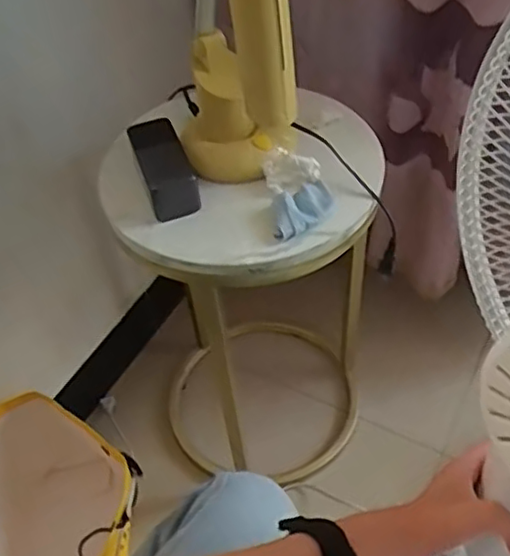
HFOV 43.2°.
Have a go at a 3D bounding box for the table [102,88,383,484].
[{"bbox_3d":[-0.003,0.036,0.929,0.302,0.574,0.281,-3,49,3],"label":"table"}]

